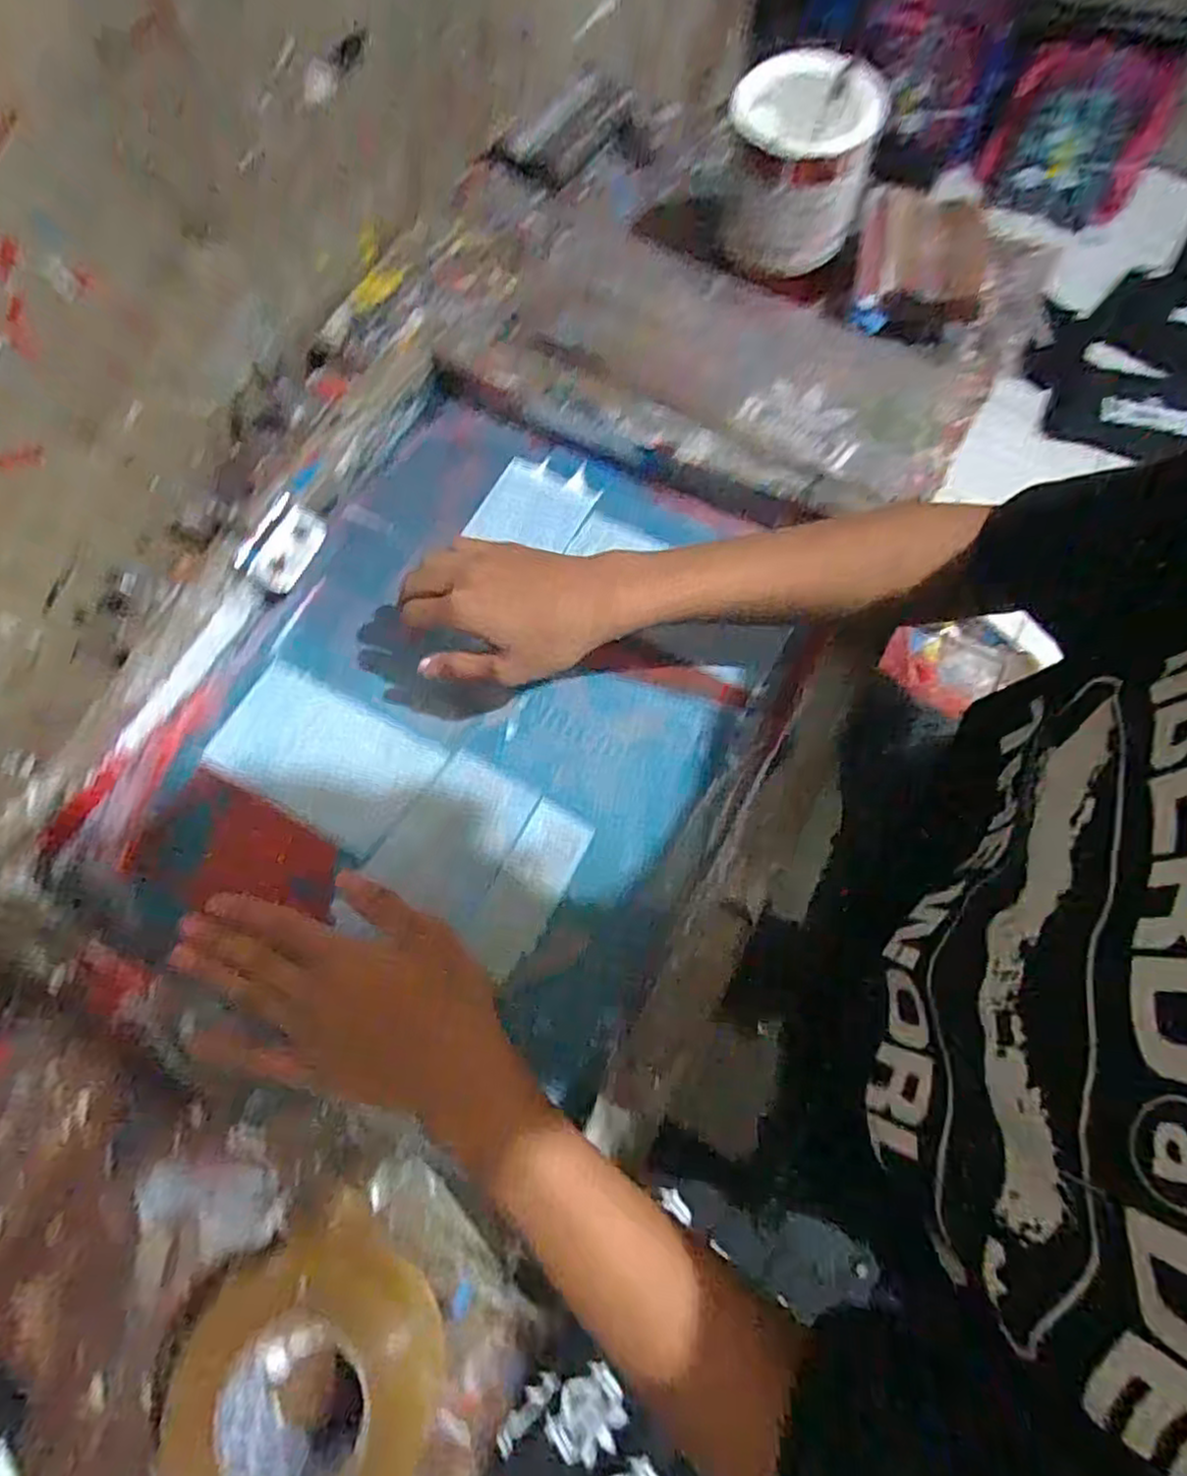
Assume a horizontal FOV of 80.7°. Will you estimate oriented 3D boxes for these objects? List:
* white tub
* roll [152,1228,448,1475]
[{"bbox_3d":[0.166,-0.460,0.573,0.094,0.117,0.104,-18,74,-5],"label":"white tub"},{"bbox_3d":[-0.160,0.359,0.380,0.140,0.038,0.140,0,73,0],"label":"roll"}]

